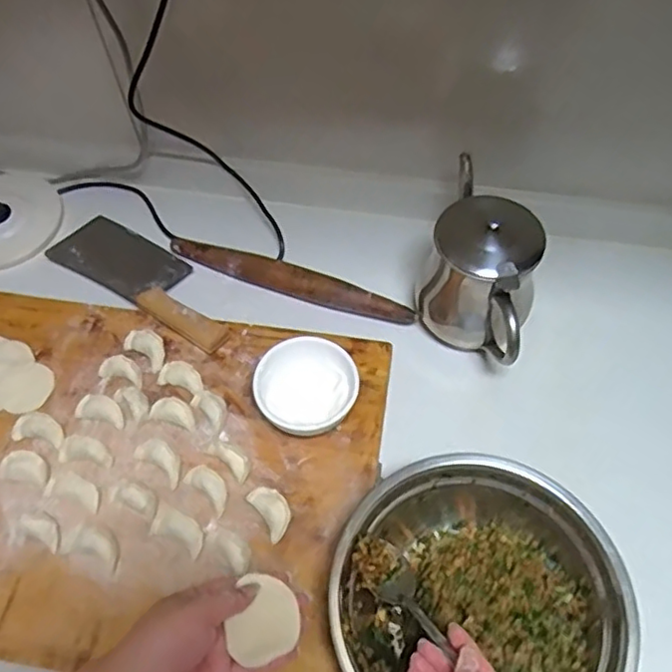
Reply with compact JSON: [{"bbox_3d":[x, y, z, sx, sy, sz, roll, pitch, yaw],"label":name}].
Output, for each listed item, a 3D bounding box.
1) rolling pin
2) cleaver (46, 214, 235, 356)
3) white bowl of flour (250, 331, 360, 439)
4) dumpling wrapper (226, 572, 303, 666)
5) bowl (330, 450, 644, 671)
[{"bbox_3d":[-0.058,-0.064,0.717,0.304,0.034,0.035,19,61,13],"label":"rolling pin"},{"bbox_3d":[-0.218,-0.075,0.718,0.270,0.031,0.088,31,64,18],"label":"cleaver"},{"bbox_3d":[-0.027,0.054,0.612,0.093,0.056,0.096,-1,59,1],"label":"white bowl of flour"},{"bbox_3d":[-0.049,0.196,0.442,0.046,0.008,0.056,-6,57,-2],"label":"dumpling wrapper"},{"bbox_3d":[0.117,0.212,0.517,0.231,0.079,0.211,7,59,5],"label":"bowl"}]

